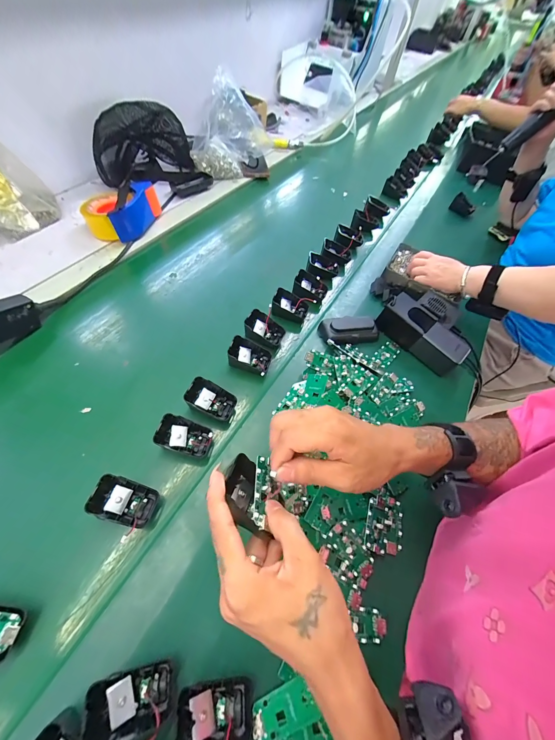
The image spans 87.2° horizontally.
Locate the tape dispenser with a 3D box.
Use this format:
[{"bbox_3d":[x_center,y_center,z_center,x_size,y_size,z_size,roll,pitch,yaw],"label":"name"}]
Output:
[{"bbox_3d":[-0.331,-0.337,0.612,0.109,0.055,0.140,19,60,9],"label":"tape dispenser"}]

